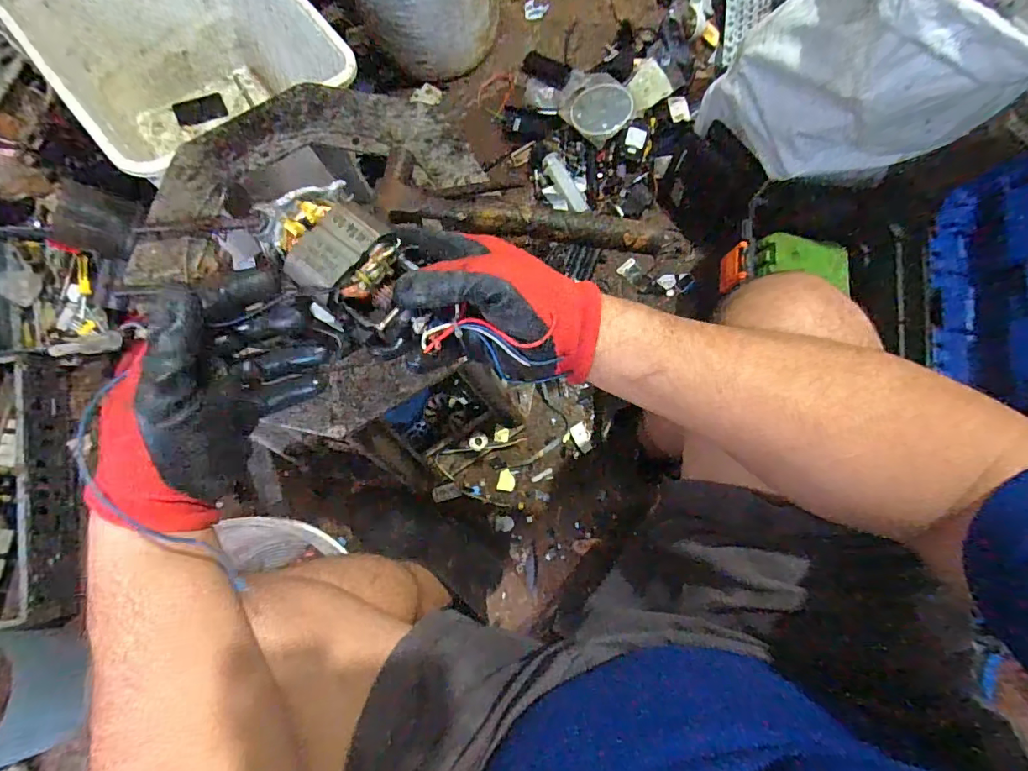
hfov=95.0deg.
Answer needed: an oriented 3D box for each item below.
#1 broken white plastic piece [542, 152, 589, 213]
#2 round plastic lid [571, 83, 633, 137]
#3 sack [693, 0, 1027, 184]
[{"bbox_3d":[0.098,-0.379,0.881,0.032,0.016,0.123,-35,94,-5],"label":"broken white plastic piece"},{"bbox_3d":[0.164,-0.526,0.892,0.107,0.015,0.121,-27,69,11],"label":"round plastic lid"},{"bbox_3d":[0.470,-0.423,0.575,0.300,0.284,0.253,-3,80,0],"label":"sack"}]

